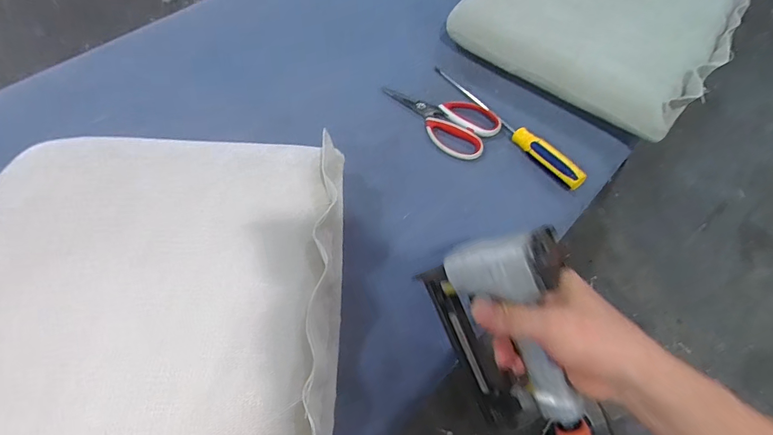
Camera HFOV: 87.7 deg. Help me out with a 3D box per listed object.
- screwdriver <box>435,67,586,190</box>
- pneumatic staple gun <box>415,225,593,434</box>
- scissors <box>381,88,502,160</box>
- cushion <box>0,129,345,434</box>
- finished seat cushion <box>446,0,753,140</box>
[{"bbox_3d":[0.167,-0.142,0.582,0.024,0.032,0.285,-28,63,-18],"label":"screwdriver"},{"bbox_3d":[0.120,0.121,0.380,0.124,0.247,0.050,-1,26,43],"label":"pneumatic staple gun"},{"bbox_3d":[0.074,-0.152,0.590,0.178,0.013,0.096,35,63,18],"label":"scissors"},{"bbox_3d":[-0.230,0.100,0.374,0.364,0.054,0.411,-1,58,-3],"label":"cushion"},{"bbox_3d":[0.362,-0.338,0.676,0.385,0.090,0.402,40,65,20],"label":"finished seat cushion"}]

